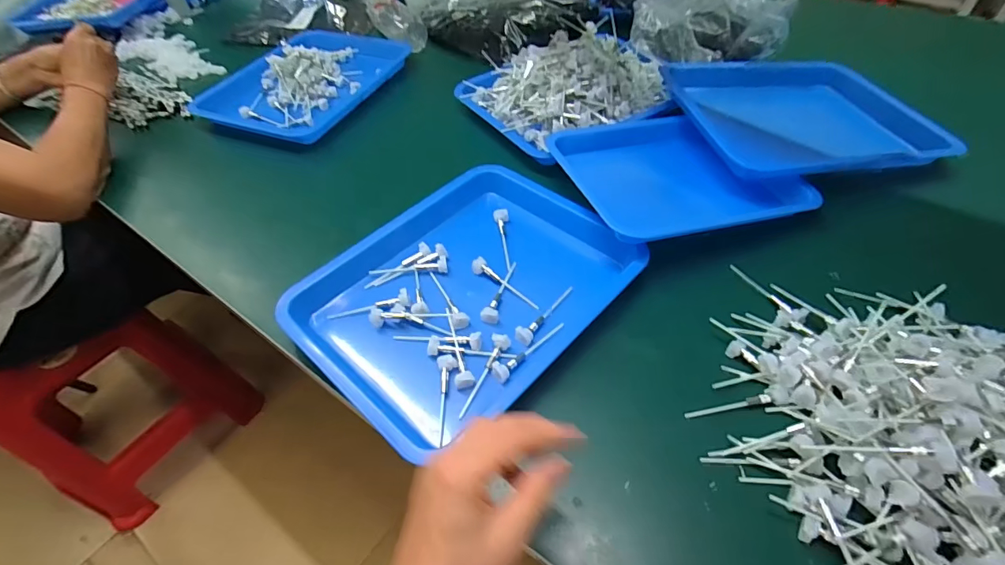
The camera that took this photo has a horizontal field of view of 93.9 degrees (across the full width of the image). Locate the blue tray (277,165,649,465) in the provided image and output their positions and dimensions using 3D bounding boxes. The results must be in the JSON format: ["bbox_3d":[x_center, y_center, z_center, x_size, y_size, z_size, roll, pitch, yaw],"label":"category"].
[{"bbox_3d":[-0.038,0.005,0.511,0.267,0.049,0.334,34,60,28],"label":"blue tray"}]

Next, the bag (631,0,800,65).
[{"bbox_3d":[0.316,-0.395,0.723,0.224,0.114,0.096,2,50,6],"label":"bag"}]

